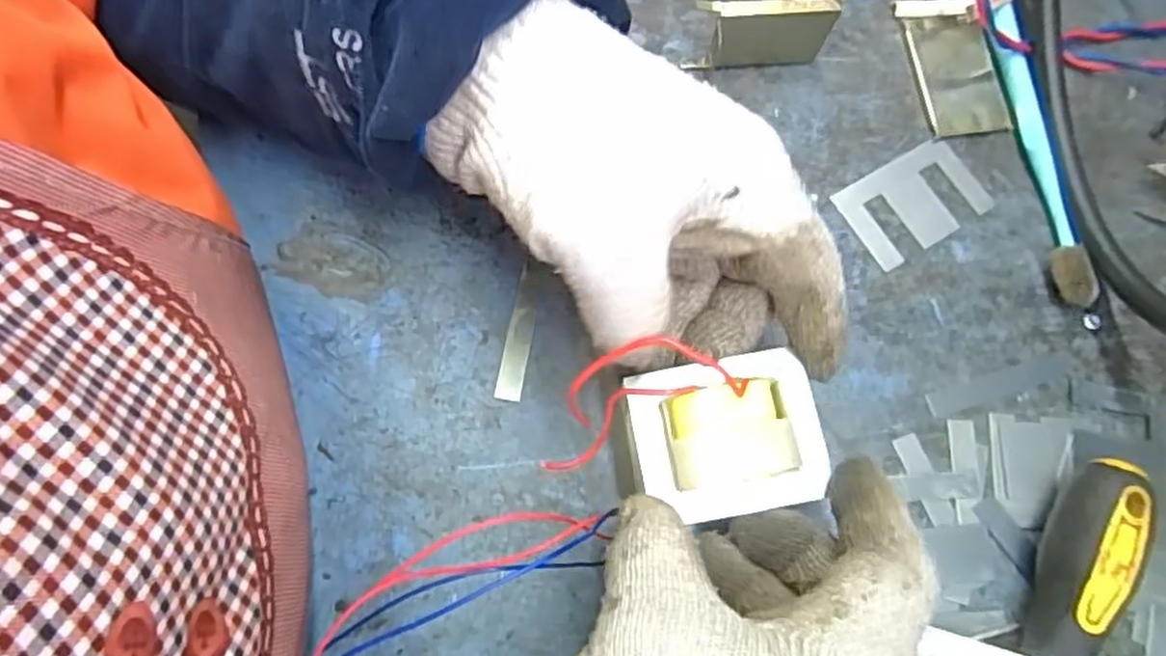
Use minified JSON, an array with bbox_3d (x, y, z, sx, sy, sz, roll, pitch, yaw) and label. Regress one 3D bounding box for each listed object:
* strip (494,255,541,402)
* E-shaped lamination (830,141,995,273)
[{"bbox_3d":[-0.027,0.000,0.319,0.011,0.004,0.064,10,74,2],"label":"strip"},{"bbox_3d":[0.156,-0.060,0.340,0.066,0.004,0.042,-30,77,-9],"label":"E-shaped lamination"}]

